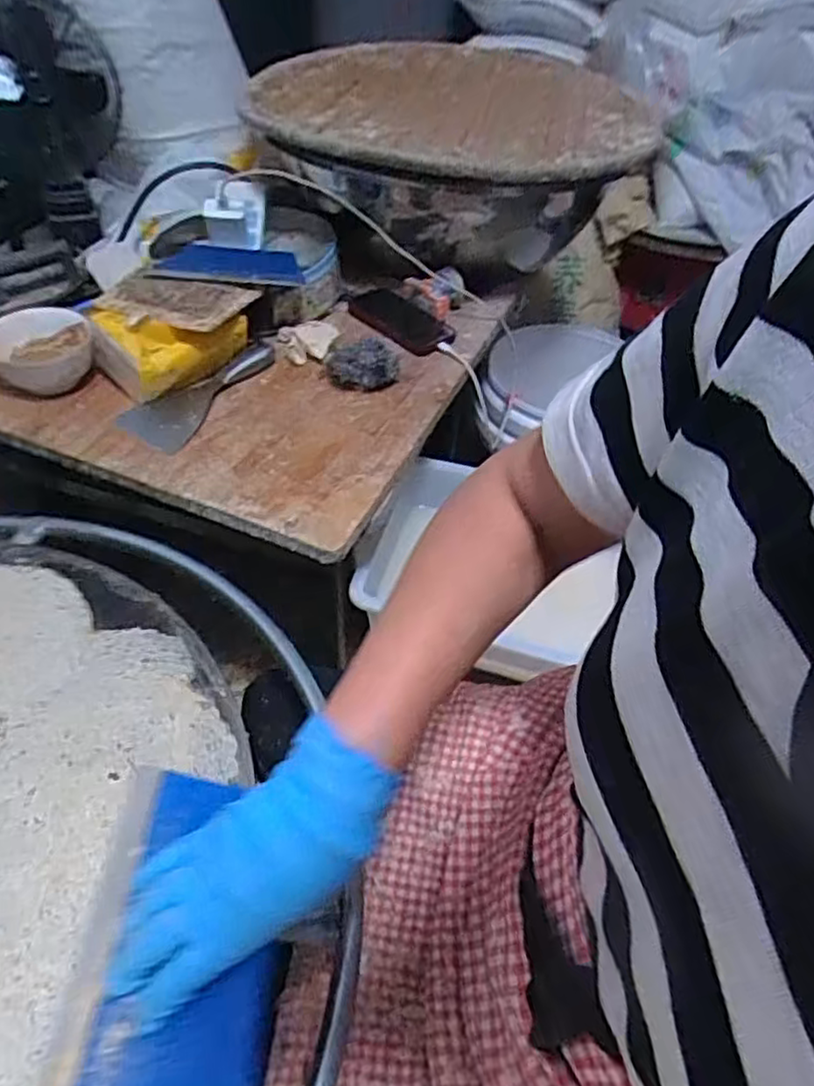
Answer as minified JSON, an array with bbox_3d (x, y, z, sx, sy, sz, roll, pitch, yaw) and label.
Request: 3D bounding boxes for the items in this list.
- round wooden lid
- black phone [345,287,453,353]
[{"bbox_3d":[0.076,-0.665,1.024,0.585,0.051,0.587,3,47,-3],"label":"round wooden lid"},{"bbox_3d":[-0.011,-0.314,0.961,0.088,0.011,0.160,-35,64,-30],"label":"black phone"}]

